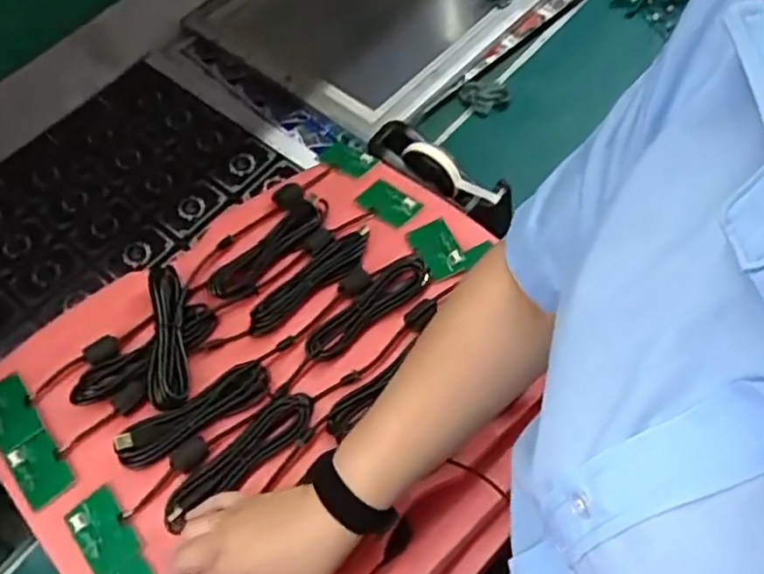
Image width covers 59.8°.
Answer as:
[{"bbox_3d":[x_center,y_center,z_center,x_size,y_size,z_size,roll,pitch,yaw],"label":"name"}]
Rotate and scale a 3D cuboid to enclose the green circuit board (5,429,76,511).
[{"bbox_3d":[-0.311,0.165,0.603,0.041,0.011,0.061,-35,61,-18],"label":"green circuit board"}]

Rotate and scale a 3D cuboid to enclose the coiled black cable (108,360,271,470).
[{"bbox_3d":[-0.172,0.114,0.609,0.144,0.025,0.044,-26,59,-13],"label":"coiled black cable"}]

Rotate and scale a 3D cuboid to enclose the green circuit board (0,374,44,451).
[{"bbox_3d":[-0.349,0.116,0.624,0.040,0.008,0.065,-33,61,-17],"label":"green circuit board"}]

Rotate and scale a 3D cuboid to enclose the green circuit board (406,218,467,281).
[{"bbox_3d":[0.058,-0.041,0.703,0.042,0.009,0.068,-21,58,-10],"label":"green circuit board"}]

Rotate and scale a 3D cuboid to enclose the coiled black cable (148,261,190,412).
[{"bbox_3d":[-0.206,0.047,0.642,0.032,0.029,0.146,-10,57,-3],"label":"coiled black cable"}]

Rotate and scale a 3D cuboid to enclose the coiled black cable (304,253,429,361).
[{"bbox_3d":[-0.015,0.018,0.663,0.151,0.009,0.042,-36,62,-18],"label":"coiled black cable"}]

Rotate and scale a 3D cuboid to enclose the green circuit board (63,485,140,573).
[{"bbox_3d":[-0.243,0.211,0.574,0.042,0.006,0.066,-34,61,-17],"label":"green circuit board"}]

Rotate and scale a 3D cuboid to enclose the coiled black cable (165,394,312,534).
[{"bbox_3d":[-0.127,0.150,0.590,0.153,0.020,0.042,-41,63,-21],"label":"coiled black cable"}]

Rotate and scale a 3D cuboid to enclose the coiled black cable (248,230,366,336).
[{"bbox_3d":[-0.076,-0.010,0.683,0.041,0.018,0.155,39,67,25],"label":"coiled black cable"}]

